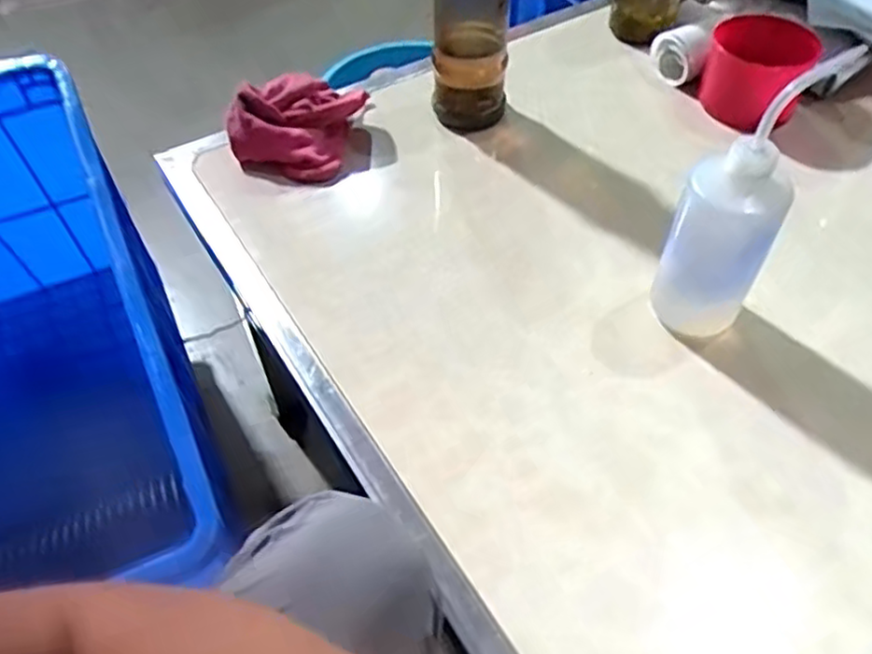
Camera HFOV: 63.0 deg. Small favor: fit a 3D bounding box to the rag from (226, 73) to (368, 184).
[{"bbox_3d":[-0.140,-0.200,0.733,0.139,0.076,0.105,-11,51,-7],"label":"rag"}]

